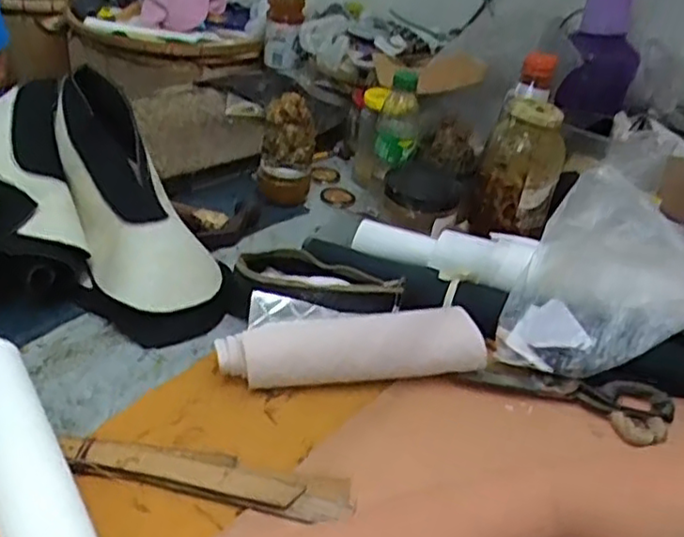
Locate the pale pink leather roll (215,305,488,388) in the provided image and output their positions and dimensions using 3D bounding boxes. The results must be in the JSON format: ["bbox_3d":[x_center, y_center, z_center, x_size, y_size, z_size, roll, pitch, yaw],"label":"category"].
[{"bbox_3d":[0.010,0.073,0.624,0.240,0.049,0.057,-2,34,-13],"label":"pale pink leather roll"}]

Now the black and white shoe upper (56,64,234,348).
[{"bbox_3d":[-0.208,-0.057,0.675,0.130,0.078,0.277,-23,87,-37],"label":"black and white shoe upper"}]

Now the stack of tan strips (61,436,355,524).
[{"bbox_3d":[-0.103,0.155,0.512,0.214,0.009,0.039,12,44,1],"label":"stack of tan strips"}]

